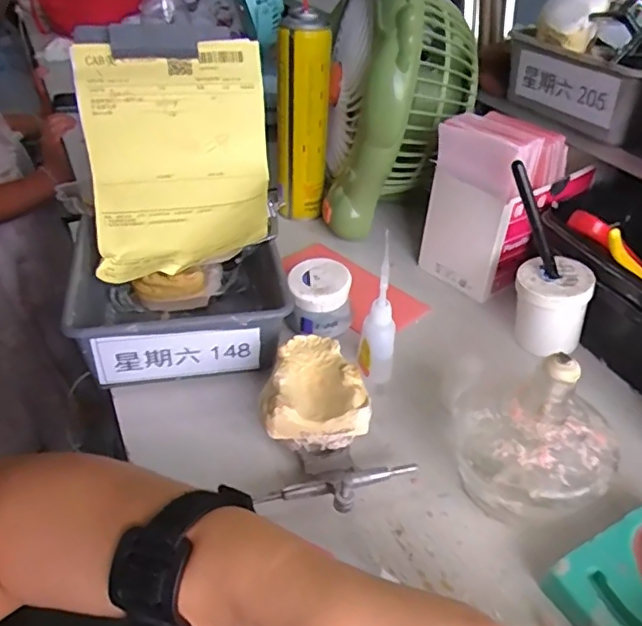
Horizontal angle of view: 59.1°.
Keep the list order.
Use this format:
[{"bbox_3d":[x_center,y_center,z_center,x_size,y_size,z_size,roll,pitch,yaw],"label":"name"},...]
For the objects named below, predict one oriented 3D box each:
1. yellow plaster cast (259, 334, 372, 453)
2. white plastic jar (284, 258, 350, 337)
[{"bbox_3d":[-0.004,0.052,0.379,0.066,0.040,0.067,0,38,-2],"label":"yellow plaster cast"},{"bbox_3d":[0.000,-0.012,0.456,0.050,0.043,0.049,4,38,3],"label":"white plastic jar"}]

